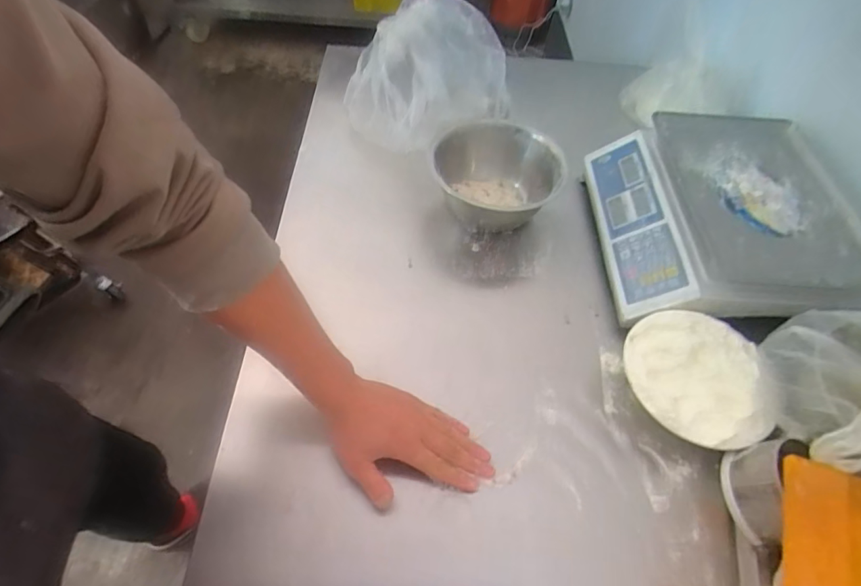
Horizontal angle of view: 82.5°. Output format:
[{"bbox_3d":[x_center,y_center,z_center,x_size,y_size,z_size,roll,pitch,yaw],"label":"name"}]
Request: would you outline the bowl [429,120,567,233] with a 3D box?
[{"bbox_3d":[0.102,-0.165,0.734,0.183,0.087,0.187,3,54,-3],"label":"bowl"}]

